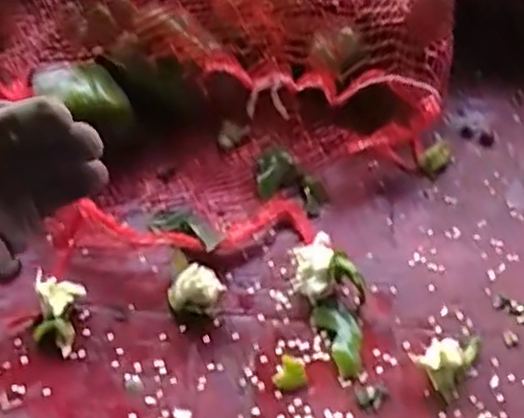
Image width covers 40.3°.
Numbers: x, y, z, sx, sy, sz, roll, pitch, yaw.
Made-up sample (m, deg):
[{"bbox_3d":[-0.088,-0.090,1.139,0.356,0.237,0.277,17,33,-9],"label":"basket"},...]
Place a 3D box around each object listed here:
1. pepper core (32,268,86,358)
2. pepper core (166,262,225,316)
[{"bbox_3d":[-0.146,0.073,0.501,0.030,0.032,0.046,5,52,5],"label":"pepper core"},{"bbox_3d":[-0.046,0.058,0.502,0.039,0.040,0.029,-13,53,-9],"label":"pepper core"}]

